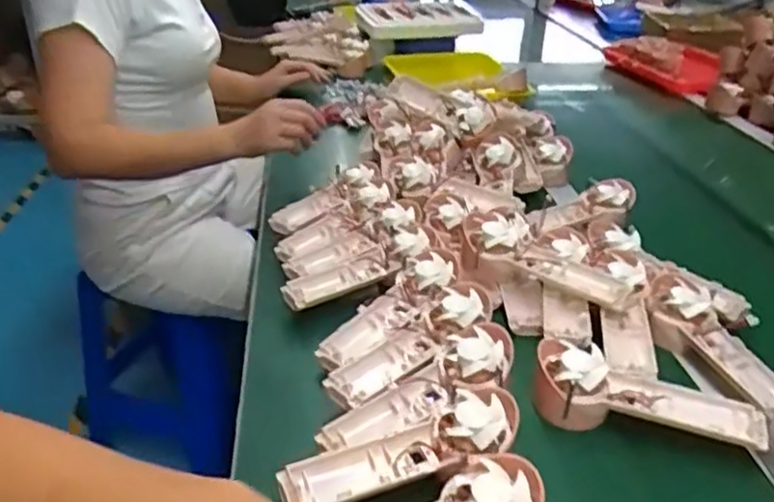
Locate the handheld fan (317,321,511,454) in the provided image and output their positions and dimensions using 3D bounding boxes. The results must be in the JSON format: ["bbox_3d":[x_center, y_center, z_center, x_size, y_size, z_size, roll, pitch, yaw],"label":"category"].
[{"bbox_3d":[0.028,0.114,0.534,0.176,0.029,0.059,-27,37,-16],"label":"handheld fan"}]

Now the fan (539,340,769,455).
[{"bbox_3d":[0.210,0.117,0.540,0.173,0.049,0.058,9,32,13],"label":"fan"}]

